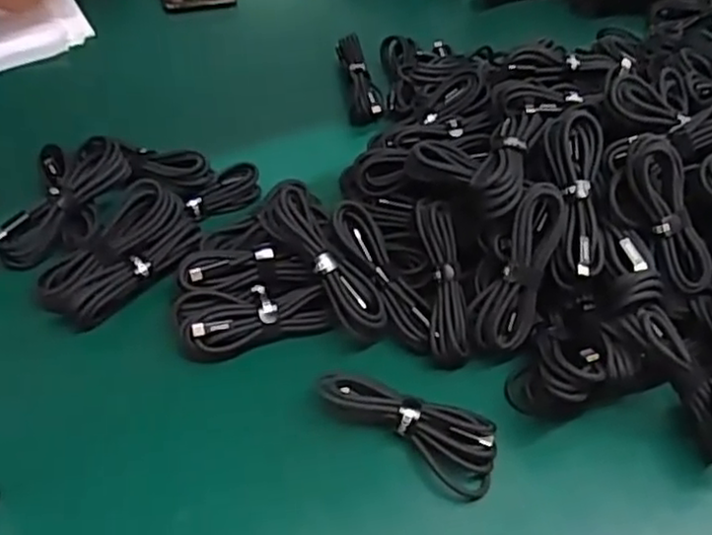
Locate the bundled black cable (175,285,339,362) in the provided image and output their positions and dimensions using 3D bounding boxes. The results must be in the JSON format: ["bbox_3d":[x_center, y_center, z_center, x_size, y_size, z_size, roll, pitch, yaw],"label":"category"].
[{"bbox_3d":[-0.066,0.029,0.465,0.098,0.021,0.041,-14,52,-17],"label":"bundled black cable"}]

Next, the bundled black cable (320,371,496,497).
[{"bbox_3d":[0.032,0.094,0.426,0.110,0.025,0.038,23,51,14],"label":"bundled black cable"}]

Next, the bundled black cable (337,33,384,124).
[{"bbox_3d":[0.003,-0.172,0.645,0.030,0.031,0.098,-4,50,-9],"label":"bundled black cable"}]

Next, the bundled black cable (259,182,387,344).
[{"bbox_3d":[-0.018,-0.005,0.467,0.038,0.020,0.114,-29,80,-26],"label":"bundled black cable"}]

